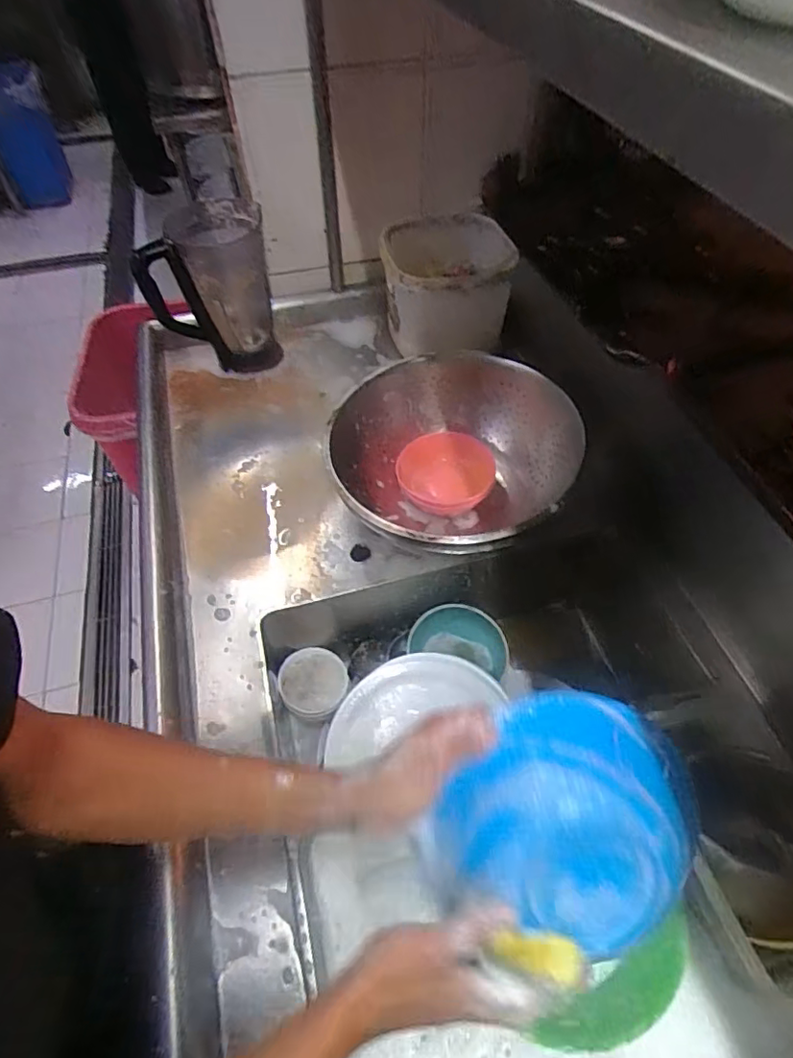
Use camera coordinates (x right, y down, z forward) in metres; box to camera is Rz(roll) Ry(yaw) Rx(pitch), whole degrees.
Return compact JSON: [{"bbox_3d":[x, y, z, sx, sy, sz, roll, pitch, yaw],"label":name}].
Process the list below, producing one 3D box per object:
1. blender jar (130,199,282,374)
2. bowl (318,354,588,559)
[{"bbox_3d":[-0.312,-0.408,0.979,0.194,0.251,0.171,-9,54,-6],"label":"blender jar"},{"bbox_3d":[0.062,-0.084,0.776,0.294,0.155,0.317,0,53,1],"label":"bowl"}]

